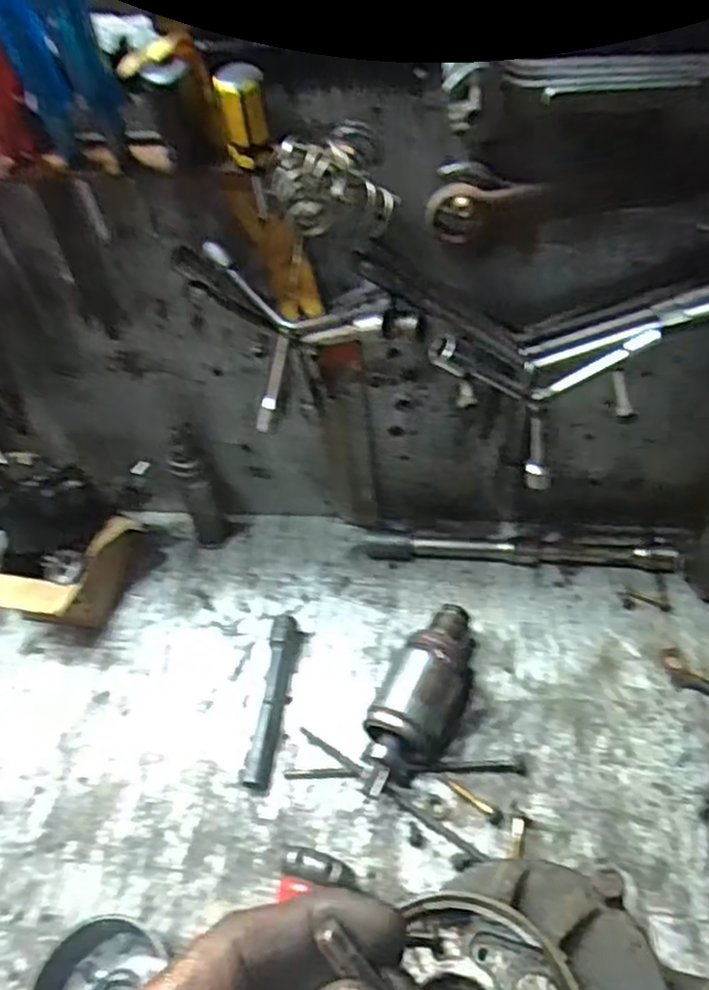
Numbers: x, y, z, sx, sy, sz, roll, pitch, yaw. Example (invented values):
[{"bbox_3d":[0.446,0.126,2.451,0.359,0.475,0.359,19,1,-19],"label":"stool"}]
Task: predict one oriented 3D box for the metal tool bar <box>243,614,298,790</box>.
[{"bbox_3d":[-0.061,0.148,0.554,0.017,0.023,0.133,2,49,7],"label":"metal tool bar"}]

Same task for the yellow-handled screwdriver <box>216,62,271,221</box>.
[{"bbox_3d":[-0.053,-0.176,0.375,0.021,0.072,0.018,-11,49,-6],"label":"yellow-handled screwdriver"}]

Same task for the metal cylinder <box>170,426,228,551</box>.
[{"bbox_3d":[-0.129,-0.003,0.616,0.027,0.123,0.023,-20,50,-12],"label":"metal cylinder"}]

